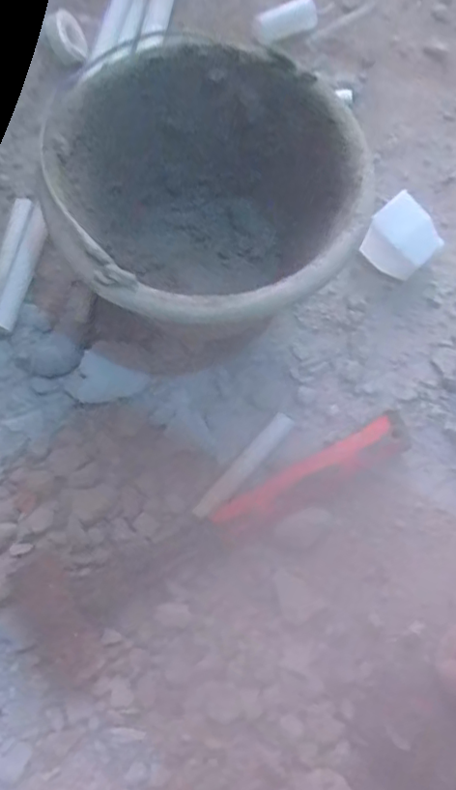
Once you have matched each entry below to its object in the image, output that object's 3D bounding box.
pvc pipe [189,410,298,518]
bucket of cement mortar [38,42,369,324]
[{"bbox_3d":[0.016,0.067,0.579,0.018,0.014,0.125,41,78,9],"label":"pvc pipe"},{"bbox_3d":[-0.019,-0.151,0.547,0.236,0.177,0.237,0,75,-1],"label":"bucket of cement mortar"}]

